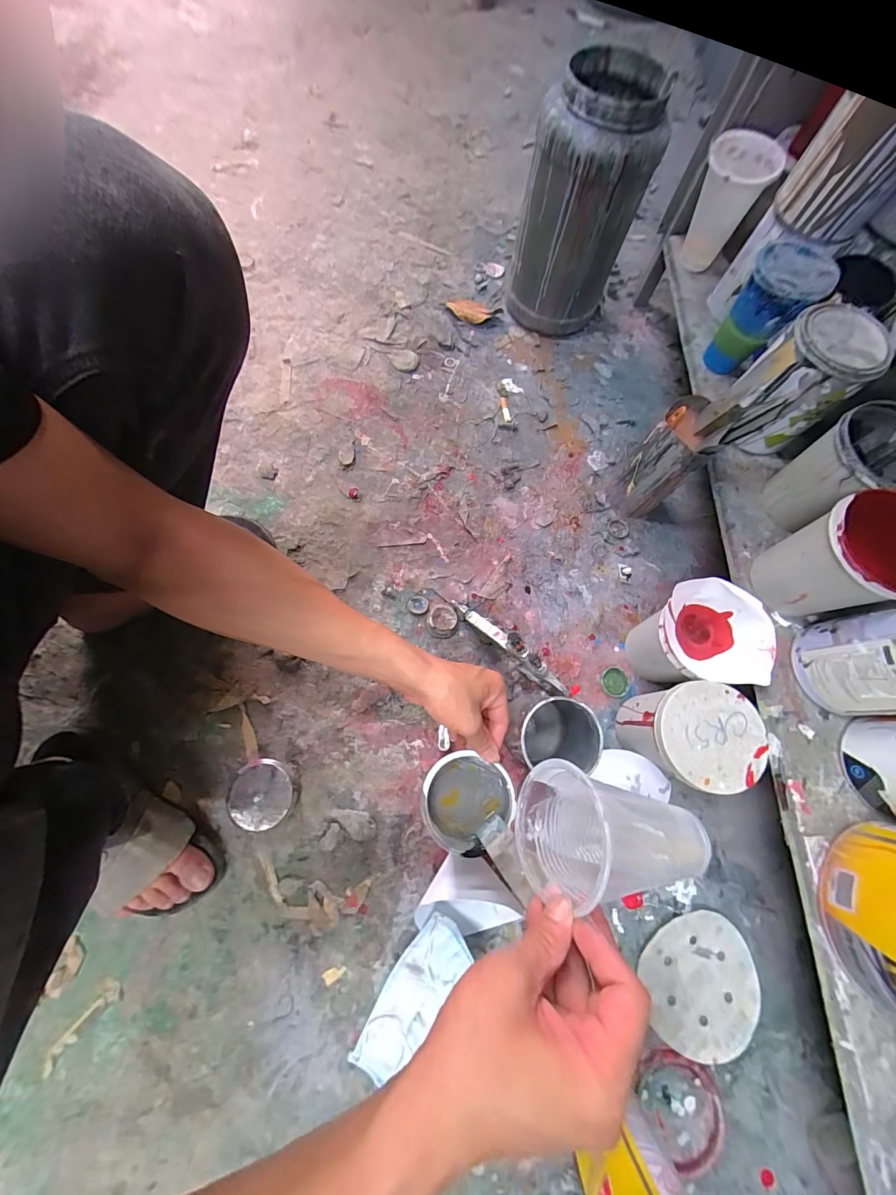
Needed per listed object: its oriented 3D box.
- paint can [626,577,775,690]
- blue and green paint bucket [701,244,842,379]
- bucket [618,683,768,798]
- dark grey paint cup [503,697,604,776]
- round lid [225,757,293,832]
[{"bbox_3d":[0.310,0.055,0.514,0.114,0.144,0.107,1,73,-4],"label":"paint can"},{"bbox_3d":[0.408,-0.366,0.530,0.085,0.131,0.085,1,73,-4],"label":"blue and green paint bucket"},{"bbox_3d":[0.277,0.164,0.485,0.112,0.129,0.107,1,73,-4],"label":"bucket"},{"bbox_3d":[0.109,0.150,0.448,0.081,0.107,0.075,-4,74,-6],"label":"dark grey paint cup"},{"bbox_3d":[-0.223,0.238,0.490,0.070,0.026,0.074,1,73,-4],"label":"round lid"}]

